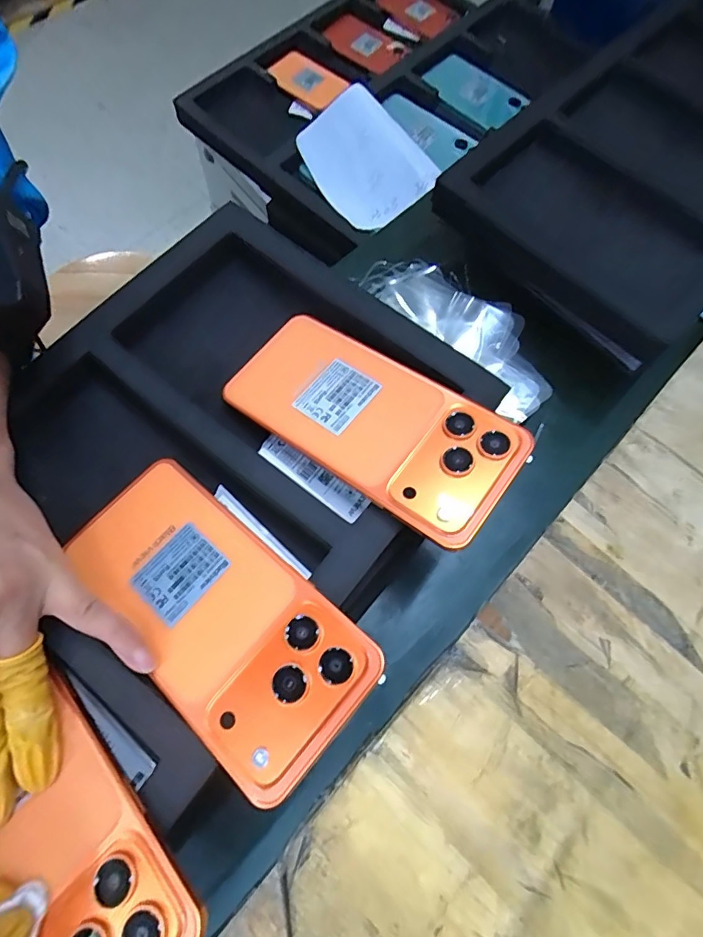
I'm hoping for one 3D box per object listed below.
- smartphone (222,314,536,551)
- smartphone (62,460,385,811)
[{"bbox_3d":[0.008,-0.029,0.260,0.162,0.006,0.078,33,71,21],"label":"smartphone"},{"bbox_3d":[-0.067,0.063,0.222,0.159,0.012,0.076,38,72,22],"label":"smartphone"}]

